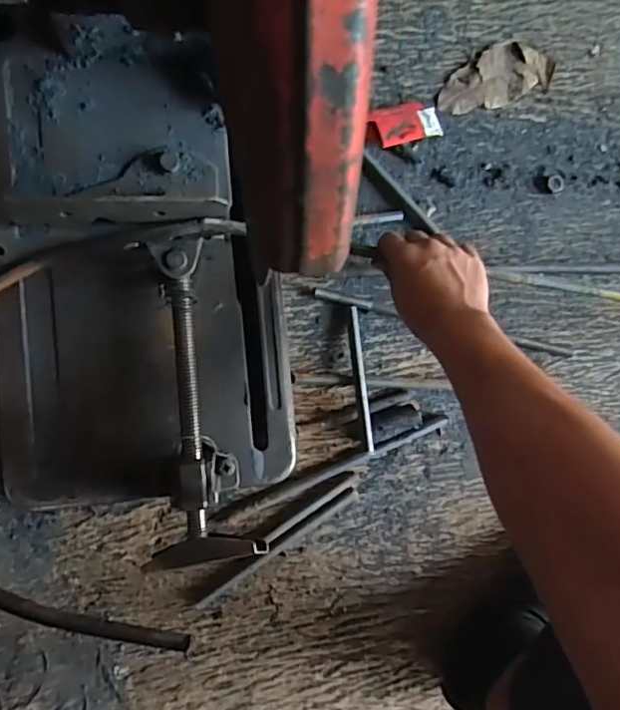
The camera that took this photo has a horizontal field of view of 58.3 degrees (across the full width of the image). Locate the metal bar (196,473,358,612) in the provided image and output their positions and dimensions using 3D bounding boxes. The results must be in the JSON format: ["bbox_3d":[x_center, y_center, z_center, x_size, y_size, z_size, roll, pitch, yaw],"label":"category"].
[{"bbox_3d":[-0.031,0.187,0.568,0.197,0.009,0.026,-34,93,-9],"label":"metal bar"}]

